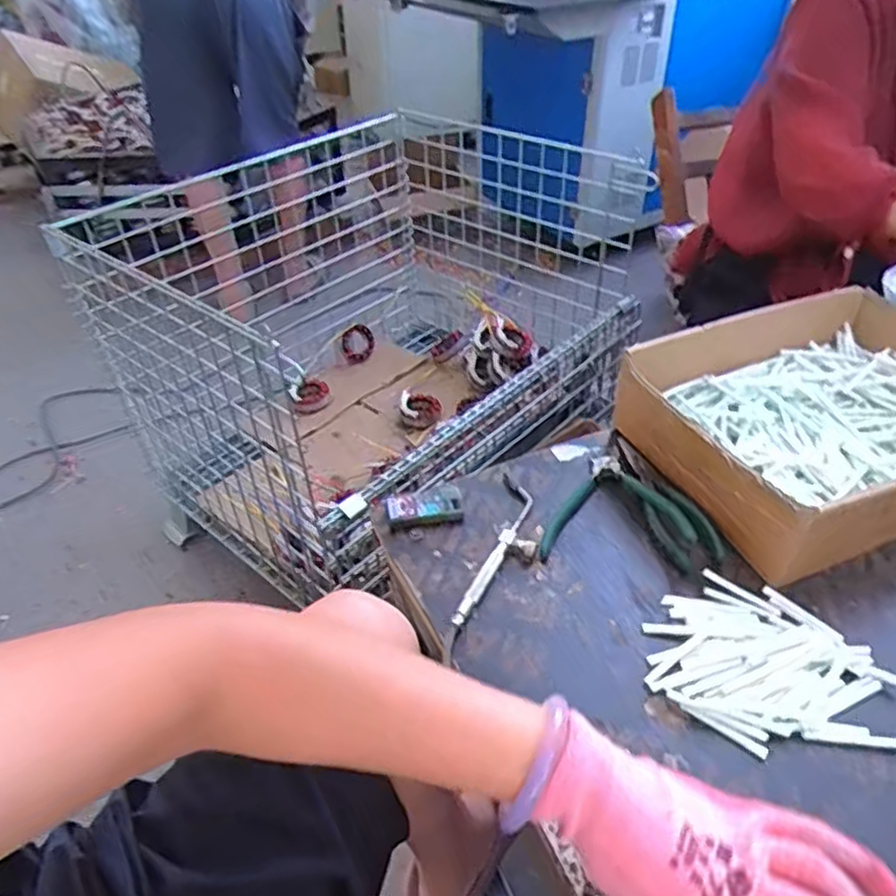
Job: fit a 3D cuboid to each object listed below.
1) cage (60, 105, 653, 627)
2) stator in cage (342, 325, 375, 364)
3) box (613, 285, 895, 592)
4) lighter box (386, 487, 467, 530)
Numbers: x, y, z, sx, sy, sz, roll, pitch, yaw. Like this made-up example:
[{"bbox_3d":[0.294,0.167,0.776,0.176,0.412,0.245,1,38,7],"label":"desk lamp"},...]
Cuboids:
[{"bbox_3d":[-0.121,-0.231,1.351,0.697,0.521,0.855,29,49,31],"label":"cage"},{"bbox_3d":[-0.211,-0.245,1.666,0.080,0.088,0.025,7,5,-44],"label":"stator in cage"},{"bbox_3d":[0.347,-0.020,0.661,0.303,0.095,0.247,-17,42,-17],"label":"box"},{"bbox_3d":[-0.021,0.055,0.634,0.070,0.016,0.032,-5,40,-4],"label":"lighter box"}]

